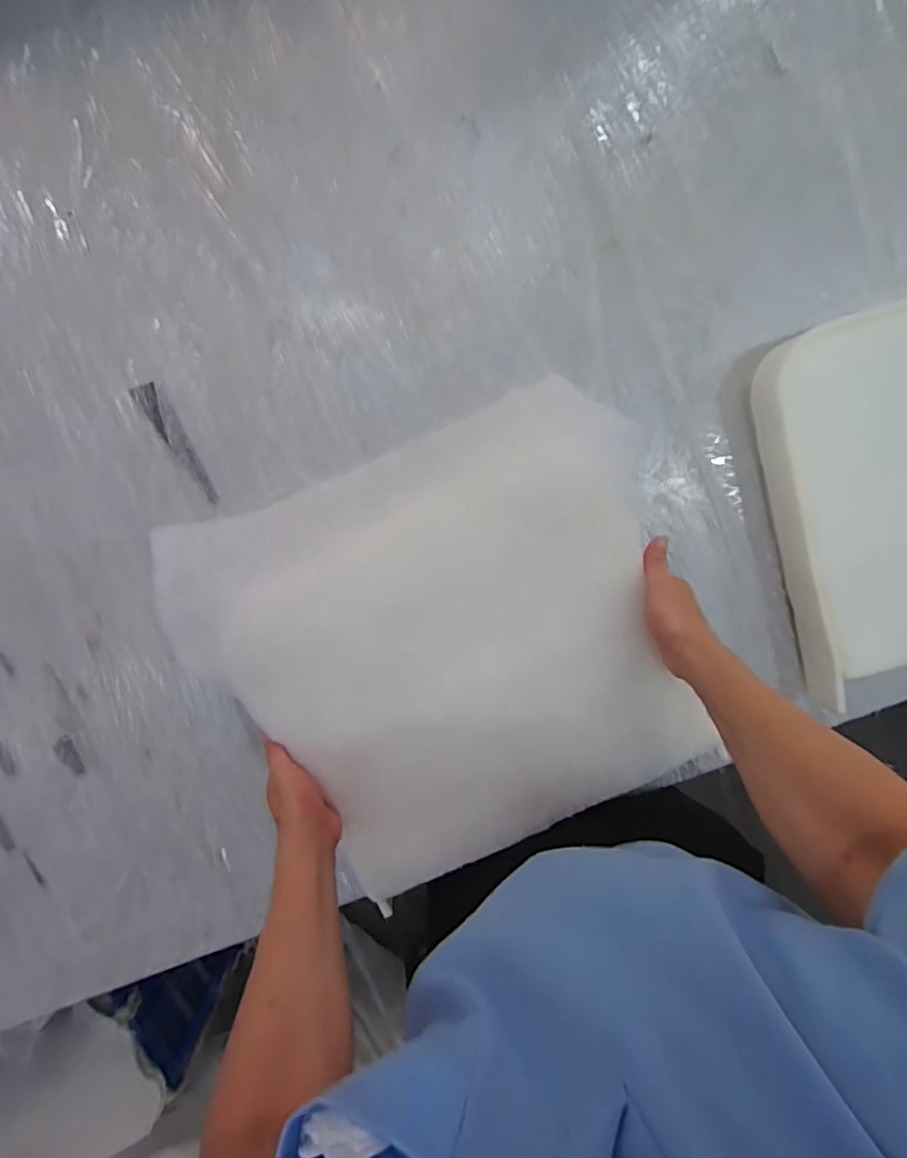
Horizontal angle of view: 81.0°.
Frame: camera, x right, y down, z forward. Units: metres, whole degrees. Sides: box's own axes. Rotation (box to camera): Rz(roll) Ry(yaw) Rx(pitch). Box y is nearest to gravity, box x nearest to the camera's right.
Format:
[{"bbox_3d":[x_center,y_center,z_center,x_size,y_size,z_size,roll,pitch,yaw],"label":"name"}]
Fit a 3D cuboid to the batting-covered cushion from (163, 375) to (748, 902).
[{"bbox_3d":[-0.004,0.069,0.610,0.520,0.089,0.475,-23,97,1],"label":"batting-covered cushion"}]

